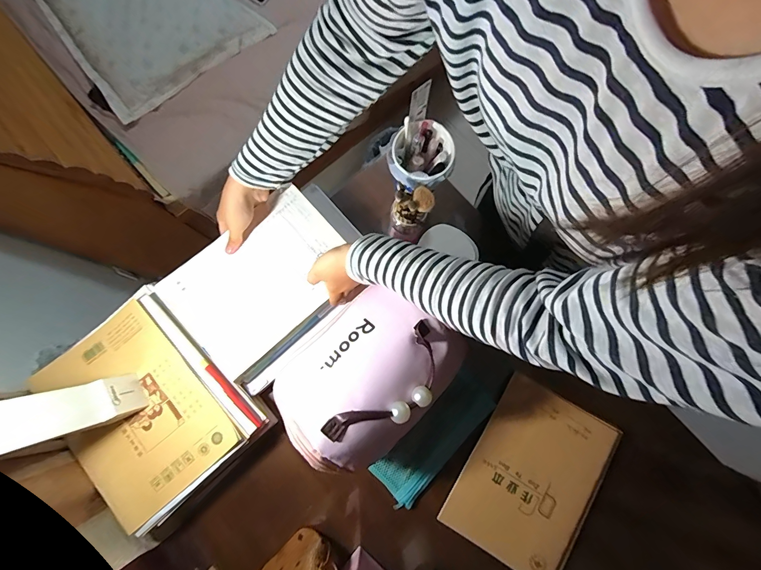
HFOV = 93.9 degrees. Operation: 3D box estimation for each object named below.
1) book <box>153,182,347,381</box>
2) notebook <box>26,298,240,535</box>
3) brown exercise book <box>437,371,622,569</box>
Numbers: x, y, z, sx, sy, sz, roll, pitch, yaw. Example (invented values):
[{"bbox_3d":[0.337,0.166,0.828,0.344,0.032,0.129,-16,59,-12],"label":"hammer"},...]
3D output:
[{"bbox_3d":[-0.182,-0.009,0.547,0.264,0.026,0.182,-41,83,-8],"label":"book"},{"bbox_3d":[-0.354,0.178,0.505,0.187,0.014,0.263,-40,83,-8],"label":"notebook"},{"bbox_3d":[0.238,0.297,0.559,0.190,0.012,0.259,32,79,9],"label":"brown exercise book"}]

